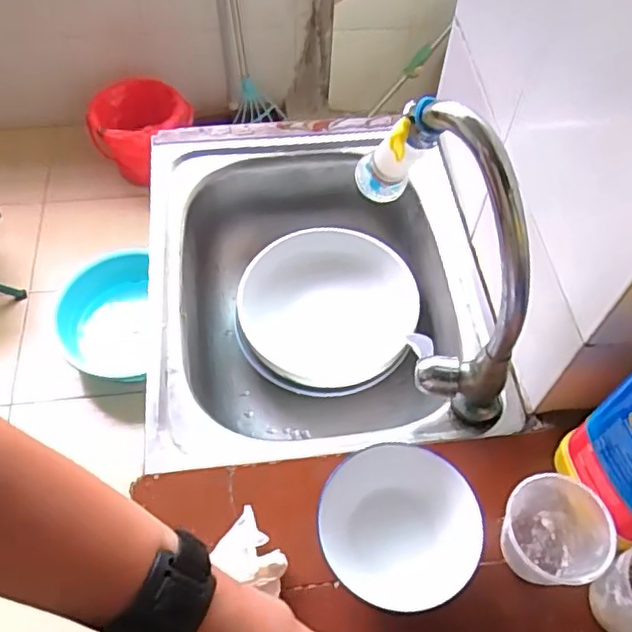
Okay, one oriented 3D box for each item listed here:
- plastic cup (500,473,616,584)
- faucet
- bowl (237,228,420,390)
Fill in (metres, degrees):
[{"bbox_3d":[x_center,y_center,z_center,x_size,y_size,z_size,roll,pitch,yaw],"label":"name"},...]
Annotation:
[{"bbox_3d":[0.168,0.154,0.447,0.063,0.068,0.062,1,57,-1],"label":"plastic cup"},{"bbox_3d":[0.093,-0.041,0.473,0.073,0.243,0.182,-18,59,-12],"label":"faucet"},{"bbox_3d":[0.017,-0.011,0.687,0.179,0.052,0.175,1,57,-1],"label":"bowl"}]

